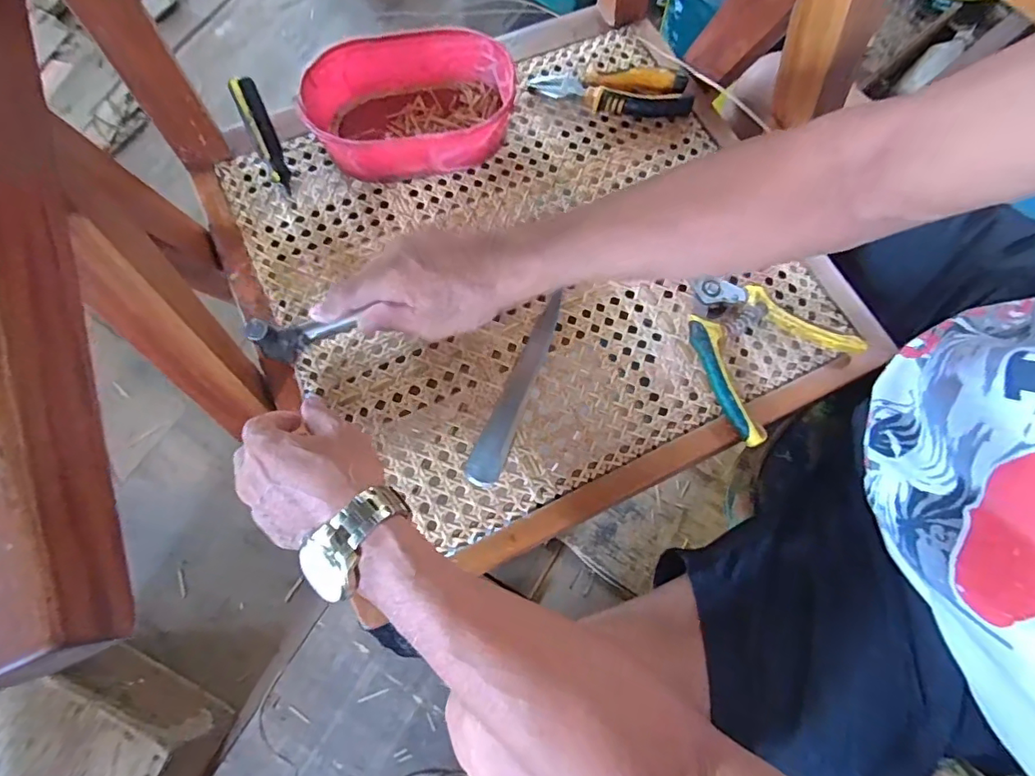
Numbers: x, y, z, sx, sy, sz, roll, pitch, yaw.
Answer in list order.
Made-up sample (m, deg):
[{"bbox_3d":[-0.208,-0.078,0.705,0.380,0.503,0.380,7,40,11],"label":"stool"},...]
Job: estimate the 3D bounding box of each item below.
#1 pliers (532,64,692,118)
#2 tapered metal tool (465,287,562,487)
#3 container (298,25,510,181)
[{"bbox_3d":[0.097,-0.305,0.550,0.159,0.020,0.049,3,73,1],"label":"pliers"},{"bbox_3d":[0.004,-0.003,0.465,0.026,0.004,0.182,23,74,7],"label":"tapered metal tool"},{"bbox_3d":[-0.100,-0.267,0.513,0.187,0.059,0.121,-10,73,-3],"label":"container"}]

